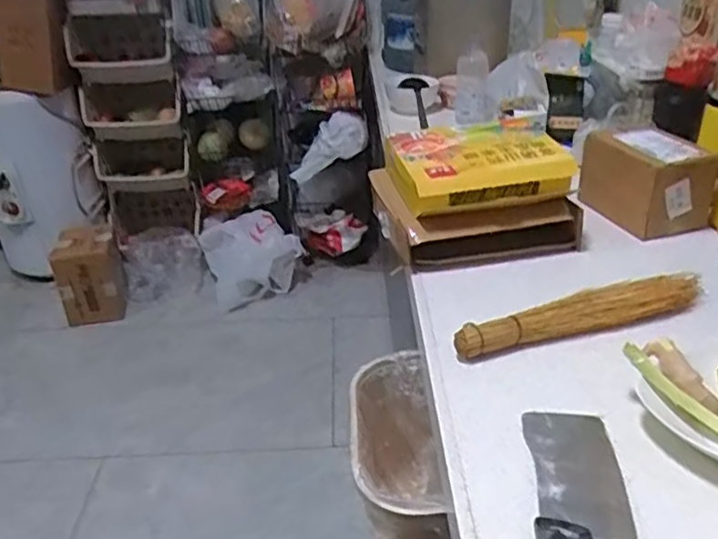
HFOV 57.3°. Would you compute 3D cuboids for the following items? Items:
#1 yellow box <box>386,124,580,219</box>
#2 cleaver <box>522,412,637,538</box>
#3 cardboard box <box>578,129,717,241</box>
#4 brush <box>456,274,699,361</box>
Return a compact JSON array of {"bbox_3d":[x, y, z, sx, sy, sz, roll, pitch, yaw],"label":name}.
[{"bbox_3d":[0.180,-0.163,1.007,0.259,0.068,0.179,-7,31,-8],"label":"yellow box"},{"bbox_3d":[0.193,0.209,0.563,0.084,0.026,0.271,3,31,8],"label":"cleaver"},{"bbox_3d":[0.464,-0.153,1.067,0.132,0.129,0.189,-8,31,-11],"label":"cardboard box"},{"bbox_3d":[0.278,0.054,0.811,0.349,0.036,0.052,-12,32,-16],"label":"brush"}]

